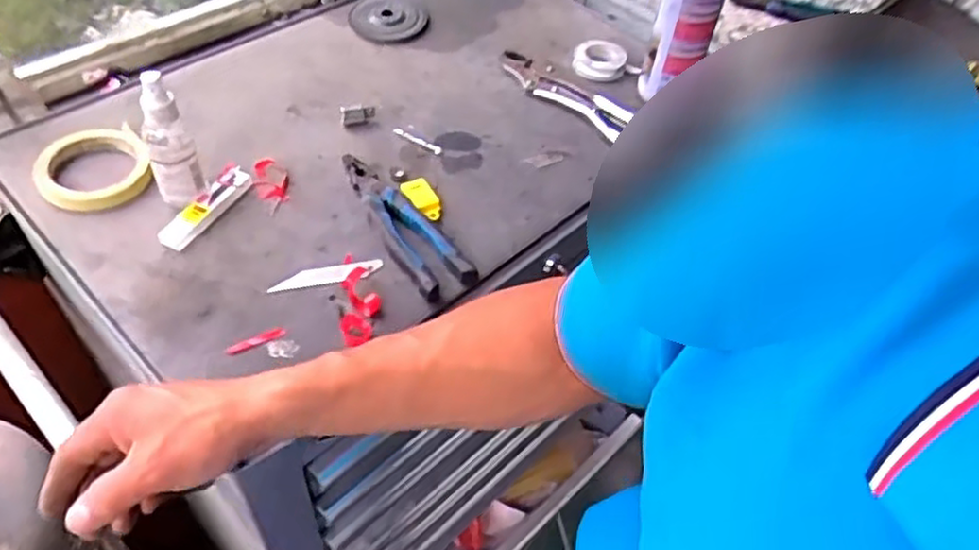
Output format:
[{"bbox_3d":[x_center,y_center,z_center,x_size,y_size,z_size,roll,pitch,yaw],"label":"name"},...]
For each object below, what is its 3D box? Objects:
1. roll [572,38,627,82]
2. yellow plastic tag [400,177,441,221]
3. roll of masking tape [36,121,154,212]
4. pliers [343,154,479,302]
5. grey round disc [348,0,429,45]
[{"bbox_3d":[0.131,-0.260,0.873,0.058,0.020,0.063,3,48,-3],"label":"roll"},{"bbox_3d":[-0.064,-0.074,0.703,0.027,0.009,0.051,-27,61,-20],"label":"yellow plastic tag"},{"bbox_3d":[-0.378,-0.104,0.690,0.100,0.024,0.100,3,48,-3],"label":"roll of masking tape"},{"bbox_3d":[-0.091,-0.054,0.679,0.053,0.016,0.196,-27,56,-27],"label":"pliers"},{"bbox_3d":[-0.129,-0.330,0.919,0.095,0.012,0.114,-4,48,-9],"label":"grey round disc"}]

